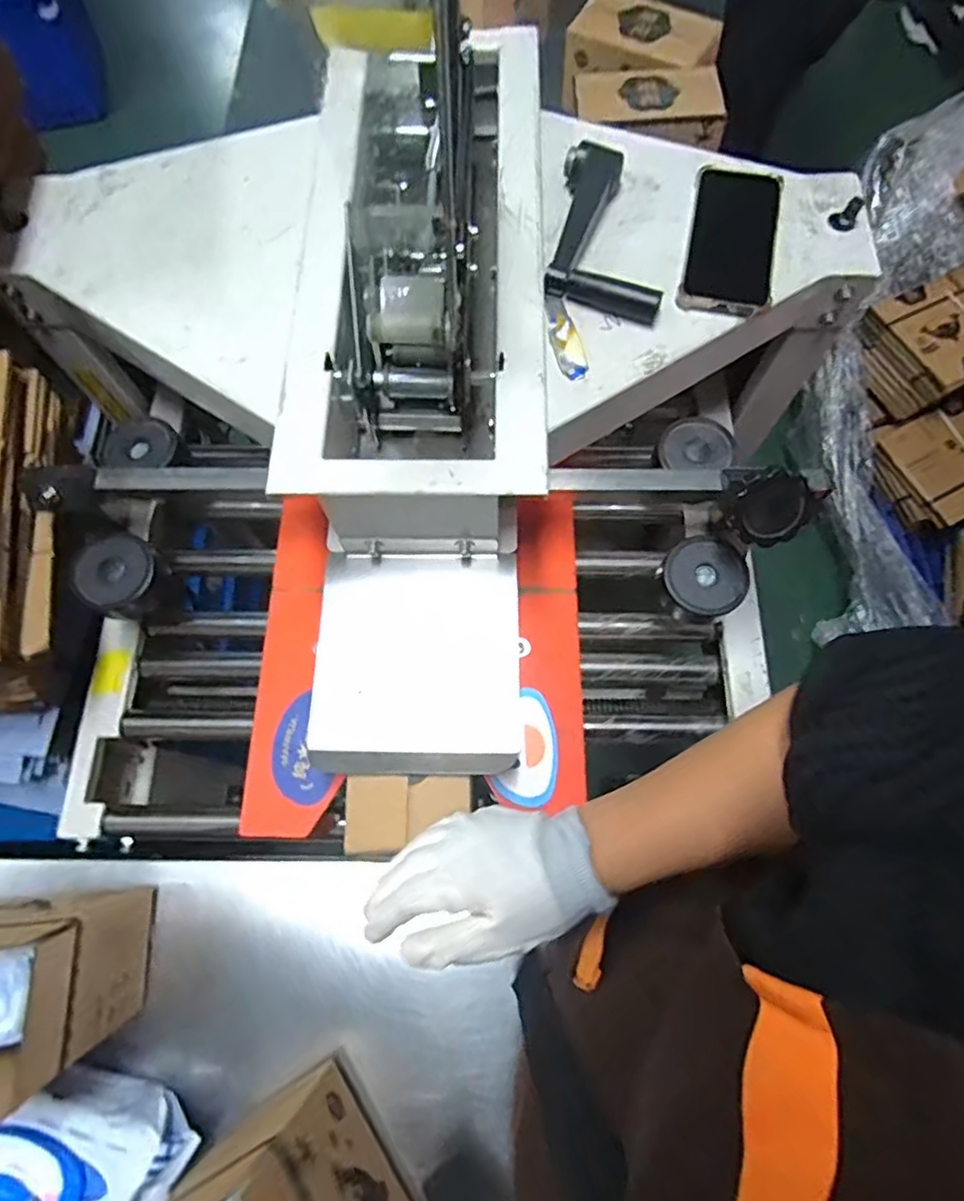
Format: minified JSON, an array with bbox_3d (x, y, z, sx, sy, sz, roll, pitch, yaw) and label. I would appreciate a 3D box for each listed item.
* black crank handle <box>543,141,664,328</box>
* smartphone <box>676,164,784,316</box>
[{"bbox_3d":[0.115,-0.330,0.571,0.099,0.029,0.171,9,71,4],"label":"black crank handle"},{"bbox_3d":[0.228,-0.331,0.579,0.078,0.012,0.167,13,71,5],"label":"smartphone"}]

